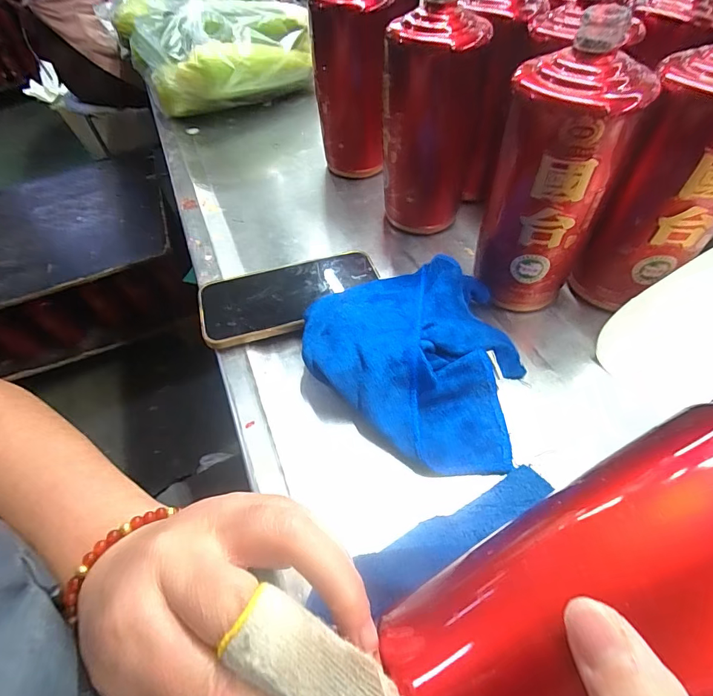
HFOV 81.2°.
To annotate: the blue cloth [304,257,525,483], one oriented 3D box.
[{"bbox_3d":[0.055,0.006,0.304,0.157,0.035,0.170,-26,54,-14],"label":"blue cloth"}]

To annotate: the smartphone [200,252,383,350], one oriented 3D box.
[{"bbox_3d":[-0.058,-0.048,0.372,0.156,0.013,0.080,-17,52,-7],"label":"smartphone"}]

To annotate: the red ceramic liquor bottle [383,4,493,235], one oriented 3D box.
[{"bbox_3d":[0.065,-0.196,0.385,0.078,0.187,0.077,8,53,12],"label":"red ceramic liquor bottle"}]

